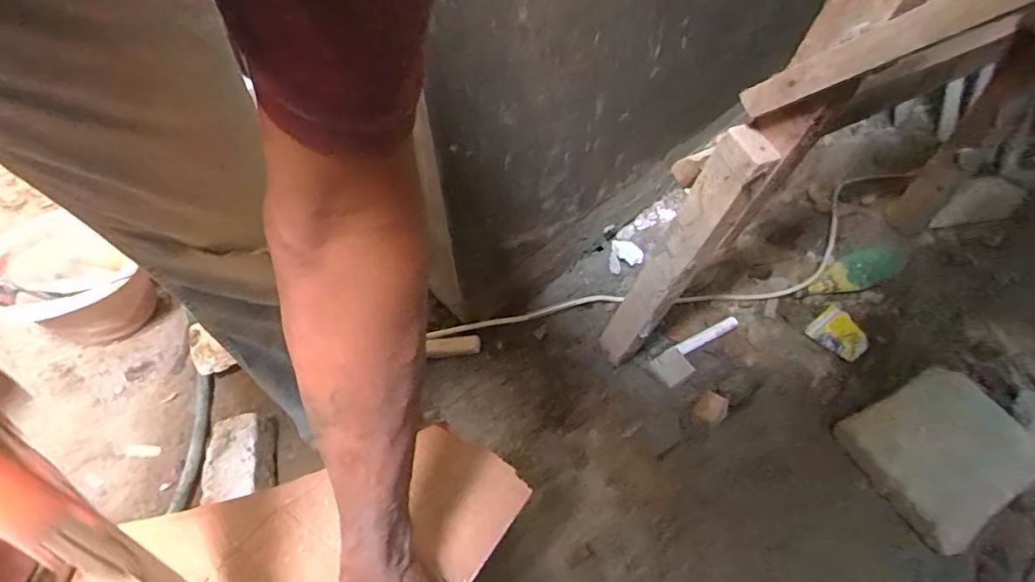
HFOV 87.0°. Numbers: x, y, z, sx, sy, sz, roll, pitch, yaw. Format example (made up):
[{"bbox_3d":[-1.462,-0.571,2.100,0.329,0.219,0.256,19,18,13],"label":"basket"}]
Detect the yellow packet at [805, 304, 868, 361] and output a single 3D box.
[{"bbox_3d":[0.581,0.077,0.983,0.073,0.040,0.094,-35,59,-22],"label":"yellow packet"}]

